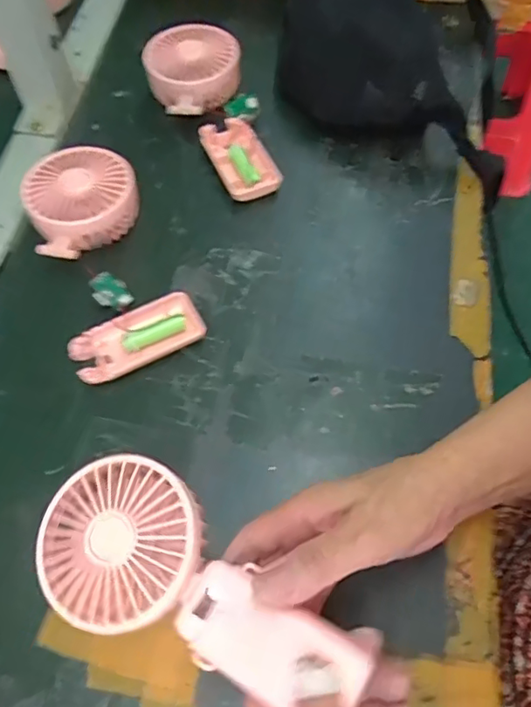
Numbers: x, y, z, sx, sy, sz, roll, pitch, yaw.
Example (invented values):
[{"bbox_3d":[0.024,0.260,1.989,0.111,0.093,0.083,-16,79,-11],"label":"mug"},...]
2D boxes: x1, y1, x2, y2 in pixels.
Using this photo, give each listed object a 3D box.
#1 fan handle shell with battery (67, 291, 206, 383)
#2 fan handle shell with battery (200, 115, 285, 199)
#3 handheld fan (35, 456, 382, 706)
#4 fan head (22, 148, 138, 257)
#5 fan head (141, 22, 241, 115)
[{"bbox_3d":[-0.097,-0.011,0.431,0.096,0.016,0.042,-25,63,-12],"label":"fan handle shell with battery"},{"bbox_3d":[-0.022,-0.176,0.517,0.048,0.015,0.096,-23,63,-11],"label":"fan handle shell with battery"},{"bbox_3d":[-0.036,0.114,0.280,0.177,0.027,0.079,24,64,18],"label":"handheld fan"},{"bbox_3d":[-0.150,-0.123,0.475,0.088,0.045,0.096,-19,62,-9],"label":"fan head"},{"bbox_3d":[-0.068,-0.272,0.554,0.088,0.048,0.087,-1,61,1],"label":"fan head"}]

